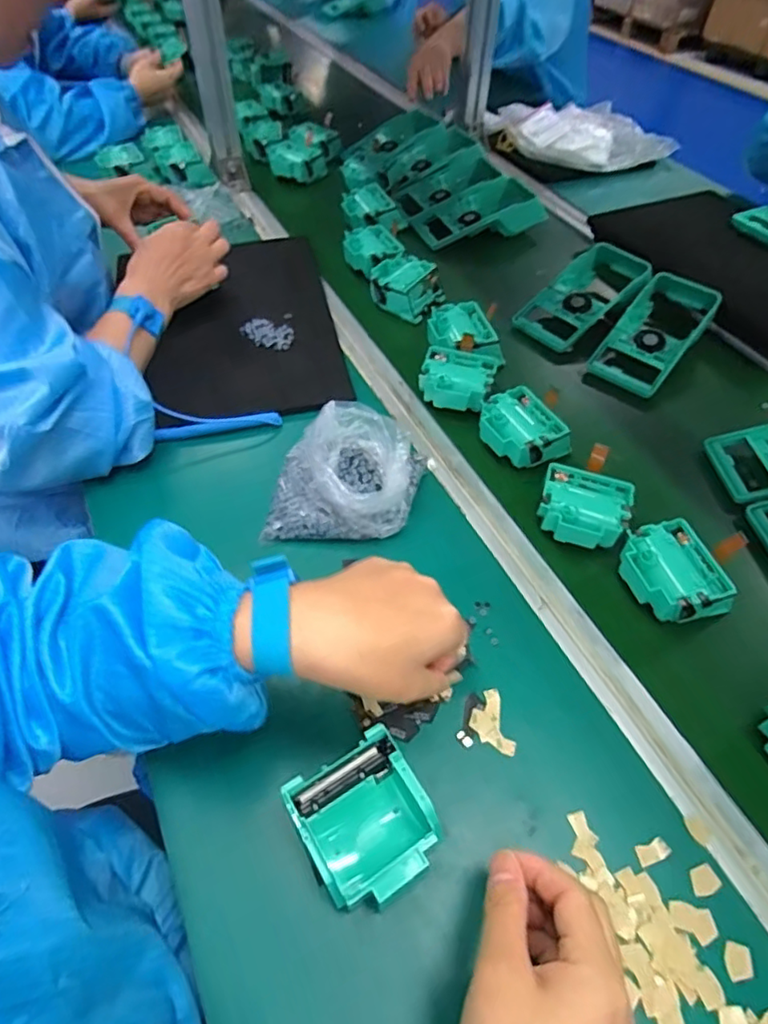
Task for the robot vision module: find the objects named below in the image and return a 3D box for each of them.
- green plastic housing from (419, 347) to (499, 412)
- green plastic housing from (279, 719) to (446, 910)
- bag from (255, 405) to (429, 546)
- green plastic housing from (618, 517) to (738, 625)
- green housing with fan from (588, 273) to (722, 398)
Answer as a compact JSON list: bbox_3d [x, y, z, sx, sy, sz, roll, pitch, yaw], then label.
[{"bbox_3d":[0.076,-0.137,0.615,0.073,0.033,0.064,17,53,13],"label":"green plastic housing"},{"bbox_3d":[-0.011,0.190,0.355,0.074,0.042,0.079,-26,56,-20],"label":"green plastic housing"},{"bbox_3d":[-0.033,-0.033,0.521,0.119,0.053,0.149,15,53,11],"label":"bag"},{"bbox_3d":[0.232,0.054,0.474,0.067,0.044,0.077,-18,54,-14],"label":"green plastic housing"},{"bbox_3d":[0.318,-0.214,0.682,0.082,0.044,0.187,34,59,24],"label":"green housing with fan"}]

